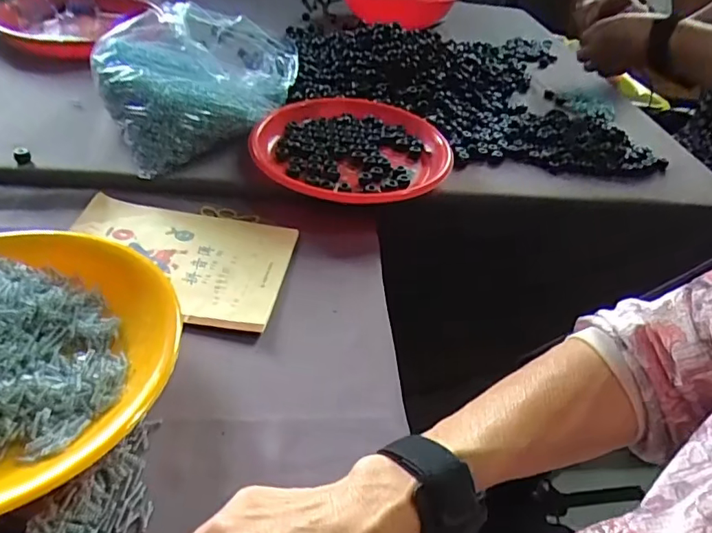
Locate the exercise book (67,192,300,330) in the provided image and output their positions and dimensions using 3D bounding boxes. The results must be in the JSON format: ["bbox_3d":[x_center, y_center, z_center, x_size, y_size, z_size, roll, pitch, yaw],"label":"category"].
[{"bbox_3d":[-0.169,-0.009,0.480,0.207,0.005,0.143,8,41,2],"label":"exercise book"}]

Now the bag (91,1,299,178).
[{"bbox_3d":[-0.195,-0.249,0.646,0.233,0.130,0.291,-17,46,-25],"label":"bag"}]

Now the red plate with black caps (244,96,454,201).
[{"bbox_3d":[-0.005,-0.127,0.602,0.214,0.044,0.211,4,41,-3],"label":"red plate with black caps"}]

